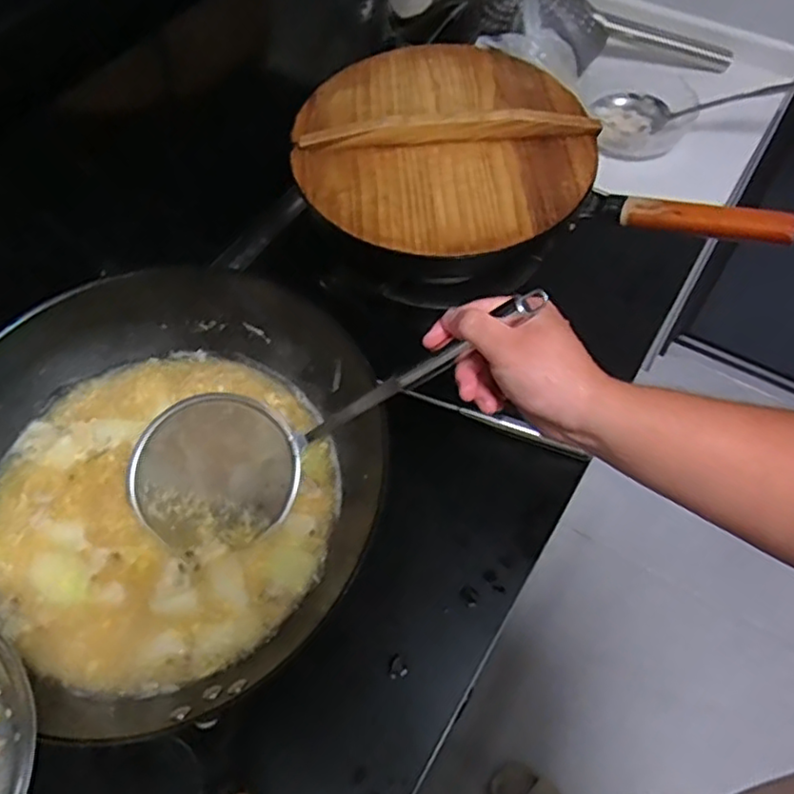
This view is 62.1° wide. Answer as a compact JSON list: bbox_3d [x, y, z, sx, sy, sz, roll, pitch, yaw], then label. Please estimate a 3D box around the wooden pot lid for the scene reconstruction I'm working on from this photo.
[{"bbox_3d":[0.049,-0.271,0.680,0.297,0.028,0.289,0,59,0],"label":"wooden pot lid"}]

